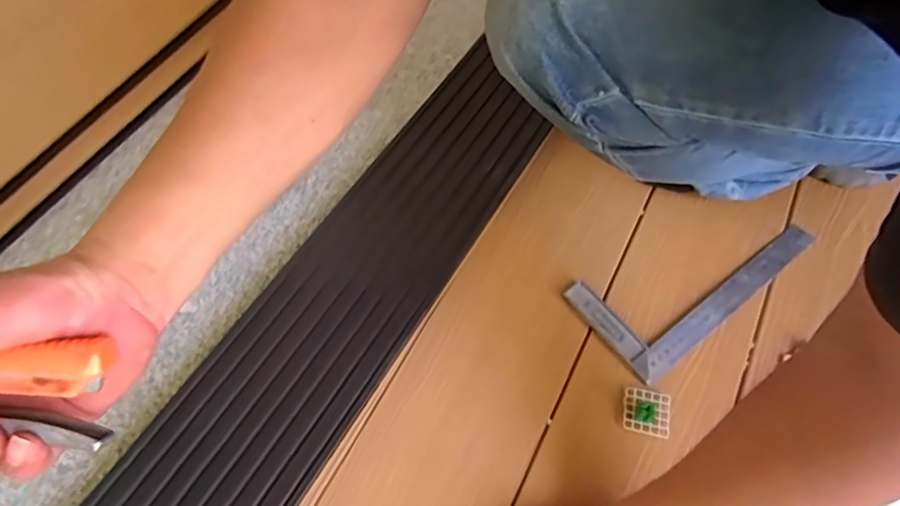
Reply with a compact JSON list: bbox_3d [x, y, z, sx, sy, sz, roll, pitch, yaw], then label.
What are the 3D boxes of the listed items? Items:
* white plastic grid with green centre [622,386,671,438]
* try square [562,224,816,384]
[{"bbox_3d":[0.188,0.150,0.529,0.042,0.018,0.043,11,60,5],"label":"white plastic grid with green centre"},{"bbox_3d":[0.268,0.016,0.610,0.279,0.009,0.120,-32,66,-19],"label":"try square"}]

